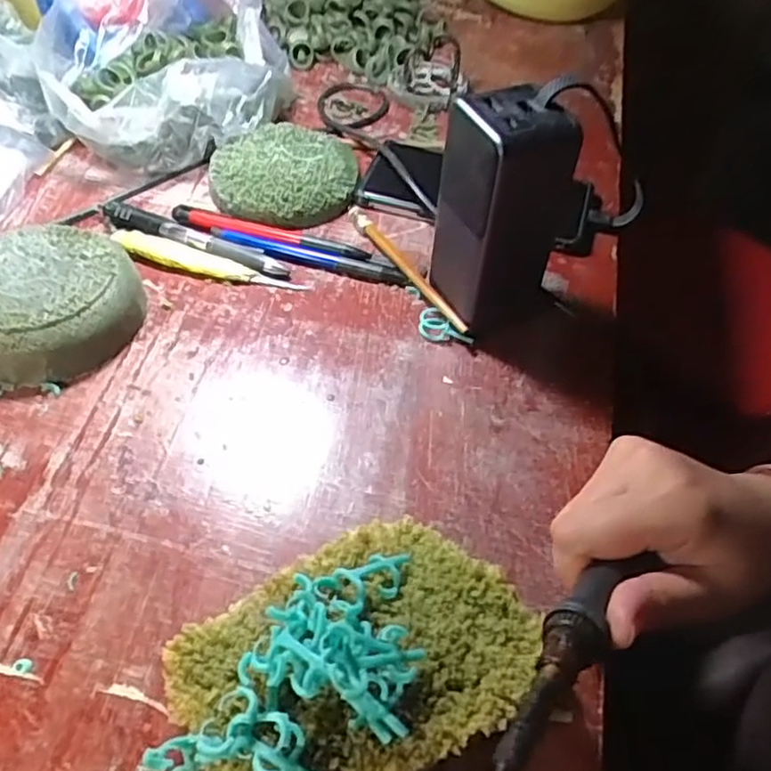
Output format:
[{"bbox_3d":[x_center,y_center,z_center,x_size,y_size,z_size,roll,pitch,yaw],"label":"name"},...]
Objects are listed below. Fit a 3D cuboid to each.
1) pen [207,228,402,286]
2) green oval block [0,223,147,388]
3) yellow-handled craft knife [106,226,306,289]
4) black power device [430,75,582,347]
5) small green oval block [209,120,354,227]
[{"bbox_3d":[-0.052,-0.087,0.449,0.133,0.008,0.013,14,52,7],"label":"pen"},{"bbox_3d":[-0.195,-0.050,0.393,0.099,0.035,0.106,11,52,4],"label":"green oval block"},{"bbox_3d":[-0.118,-0.081,0.440,0.134,0.009,0.018,16,53,9],"label":"yellow-handled craft knife"},{"bbox_3d":[0.065,-0.093,0.379,0.055,0.137,0.054,-20,56,-19],"label":"black power device"},{"bbox_3d":[-0.074,-0.154,0.492,0.103,0.021,0.097,-5,53,-8],"label":"small green oval block"}]

